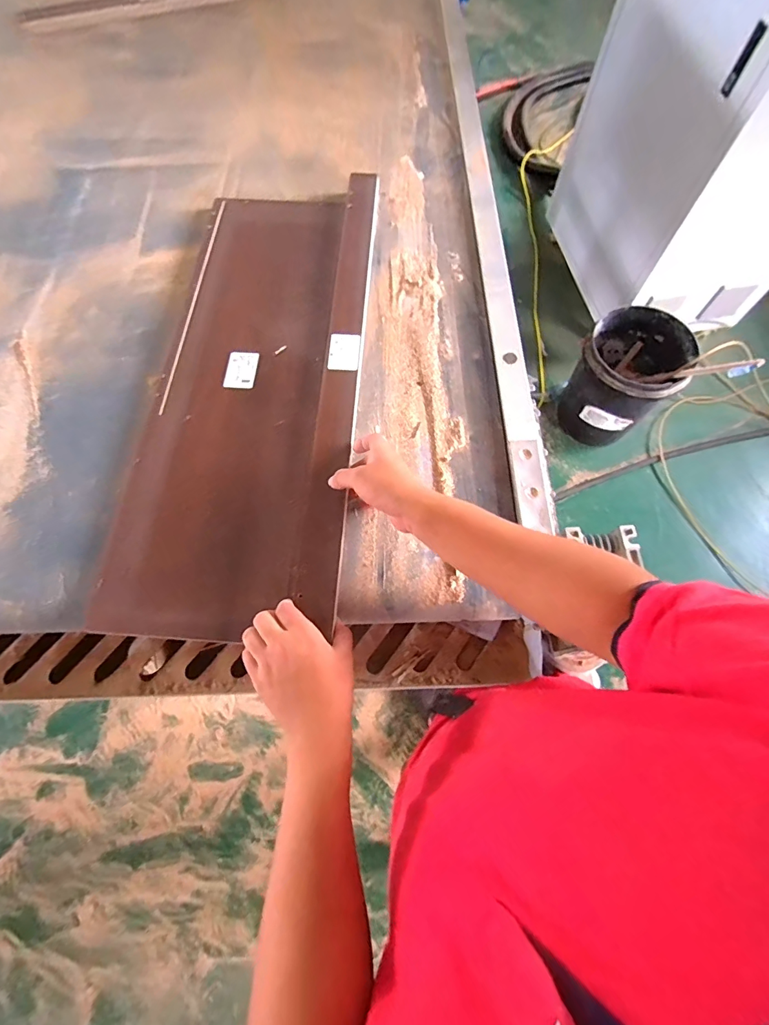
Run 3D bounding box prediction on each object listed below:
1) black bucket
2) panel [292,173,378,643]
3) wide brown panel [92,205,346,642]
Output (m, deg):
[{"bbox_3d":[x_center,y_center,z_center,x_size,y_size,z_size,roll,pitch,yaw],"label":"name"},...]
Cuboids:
[{"bbox_3d":[0.829,-0.459,1.555,0.325,0.380,0.354,39,73,15],"label":"black bucket"},{"bbox_3d":[-0.058,-0.221,0.621,0.053,0.034,0.737,3,70,2],"label":"panel"},{"bbox_3d":[-0.198,-0.196,0.615,0.225,0.021,0.709,4,70,3],"label":"wide brown panel"}]

